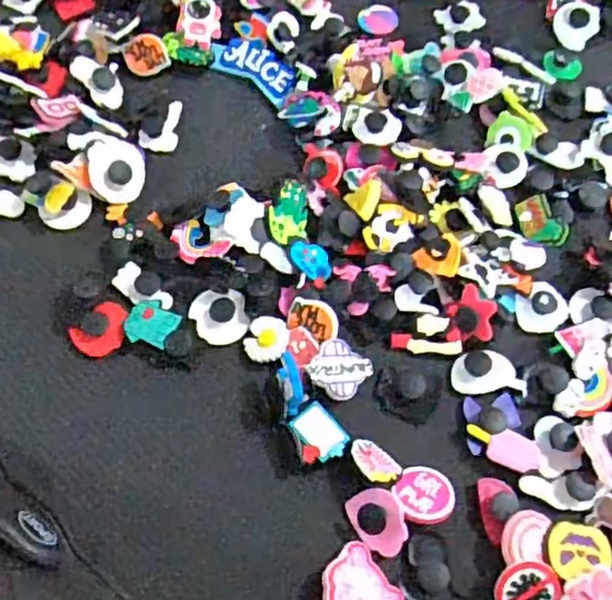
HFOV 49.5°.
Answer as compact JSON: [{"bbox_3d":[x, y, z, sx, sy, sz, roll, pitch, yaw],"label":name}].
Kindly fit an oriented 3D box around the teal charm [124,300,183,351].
[{"bbox_3d":[-0.069,0.011,0.295,0.022,0.006,0.021,24,65,10],"label":"teal charm"}]

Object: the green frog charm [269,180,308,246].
[{"bbox_3d":[-0.007,-0.040,0.309,0.021,0.005,0.028,13,78,-32],"label":"green frog charm"}]

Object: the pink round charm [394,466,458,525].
[{"bbox_3d":[0.047,0.076,0.263,0.024,0.004,0.024,3,40,-3],"label":"pink round charm"}]

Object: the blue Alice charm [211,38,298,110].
[{"bbox_3d":[-0.027,-0.129,0.365,0.053,0.007,0.025,33,66,14],"label":"blue Alice charm"}]

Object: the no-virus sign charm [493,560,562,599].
[{"bbox_3d":[0.083,0.109,0.247,0.024,0.004,0.022,0,84,-3],"label":"no-virus sign charm"}]

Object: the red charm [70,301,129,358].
[{"bbox_3d":[-0.090,0.013,0.296,0.021,0.004,0.026,36,67,15],"label":"red charm"}]

